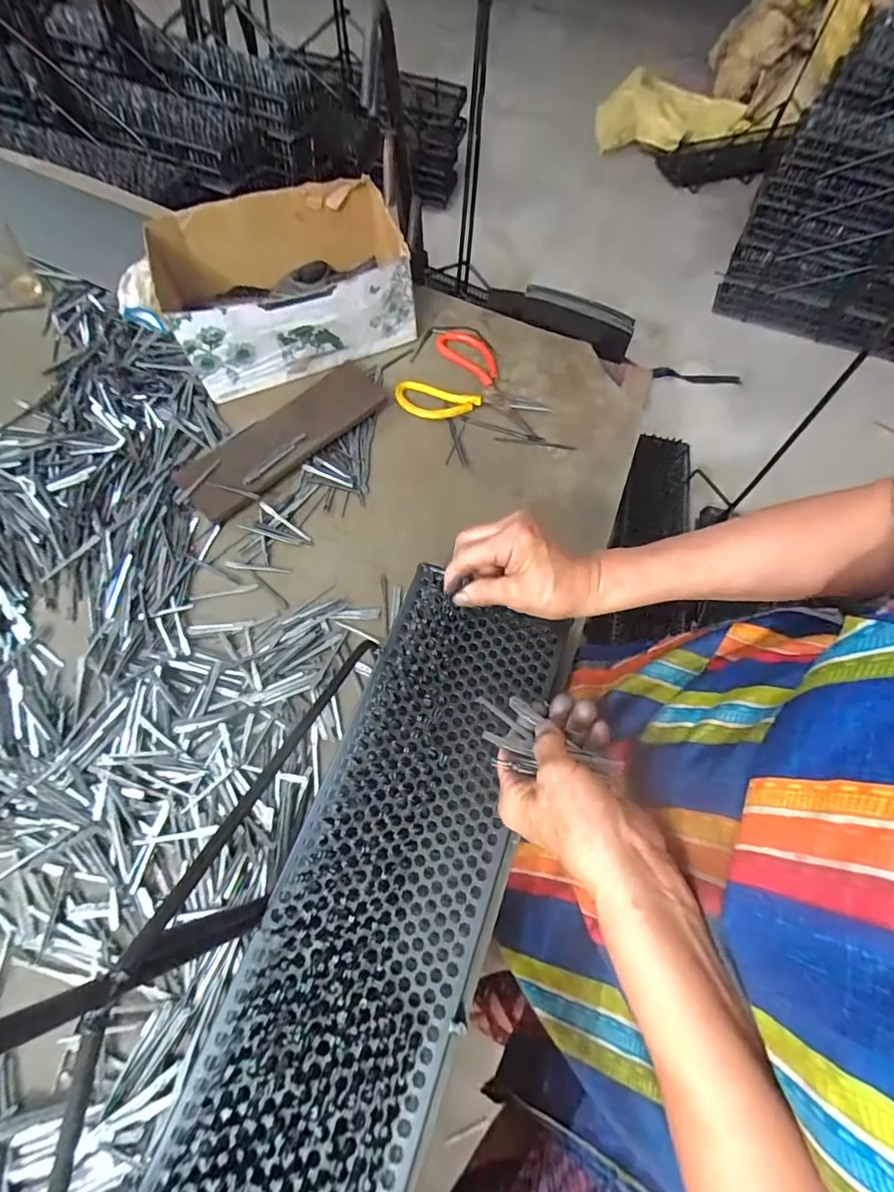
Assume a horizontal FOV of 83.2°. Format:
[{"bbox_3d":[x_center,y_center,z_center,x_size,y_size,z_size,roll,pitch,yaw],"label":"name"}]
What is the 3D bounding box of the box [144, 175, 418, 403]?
[{"bbox_3d":[-0.197,-0.398,0.647,0.286,0.114,0.206,-18,66,-10],"label":"box"}]

